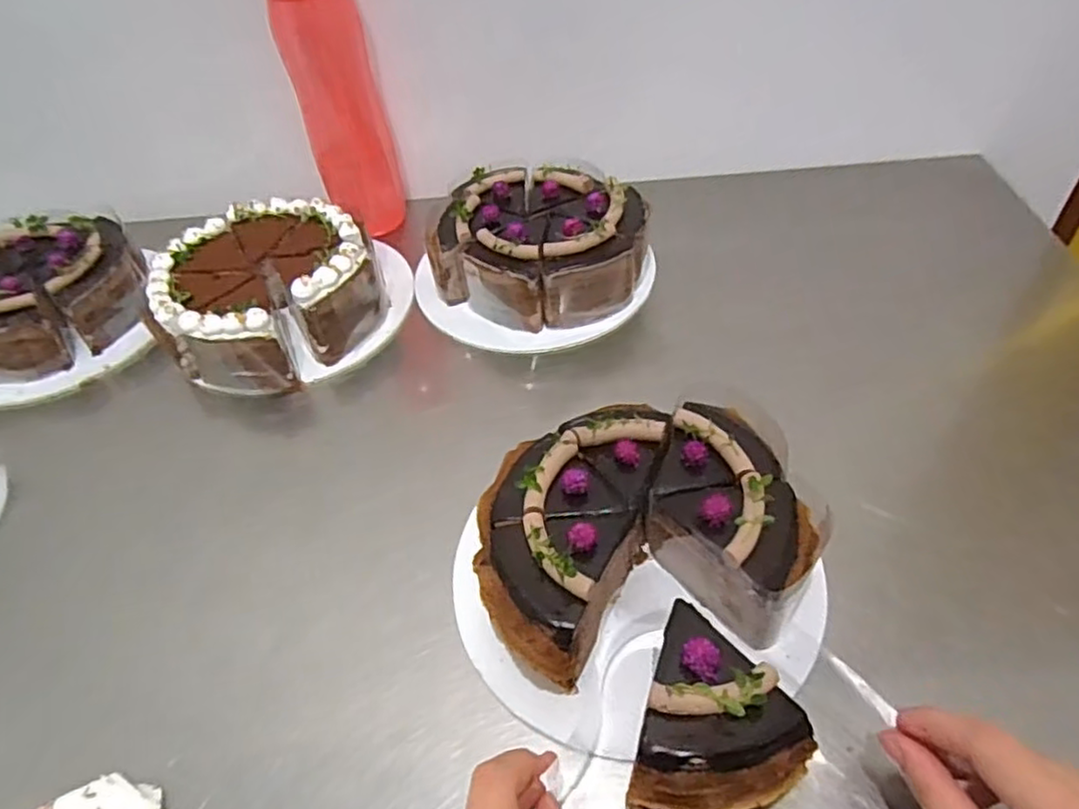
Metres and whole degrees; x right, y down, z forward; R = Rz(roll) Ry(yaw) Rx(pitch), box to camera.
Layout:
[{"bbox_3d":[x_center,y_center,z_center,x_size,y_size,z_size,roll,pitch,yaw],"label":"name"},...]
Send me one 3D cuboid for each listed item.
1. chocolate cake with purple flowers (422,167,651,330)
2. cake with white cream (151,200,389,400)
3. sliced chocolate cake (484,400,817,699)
[{"bbox_3d":[0.002,-0.132,0.584,0.171,0.081,0.139,7,48,11],"label":"chocolate cake with purple flowers"},{"bbox_3d":[-0.220,-0.097,0.570,0.168,0.065,0.169,-3,47,3],"label":"cake with white cream"},{"bbox_3d":[0.053,0.075,0.381,0.176,0.066,0.146,-12,47,-6],"label":"sliced chocolate cake"}]

